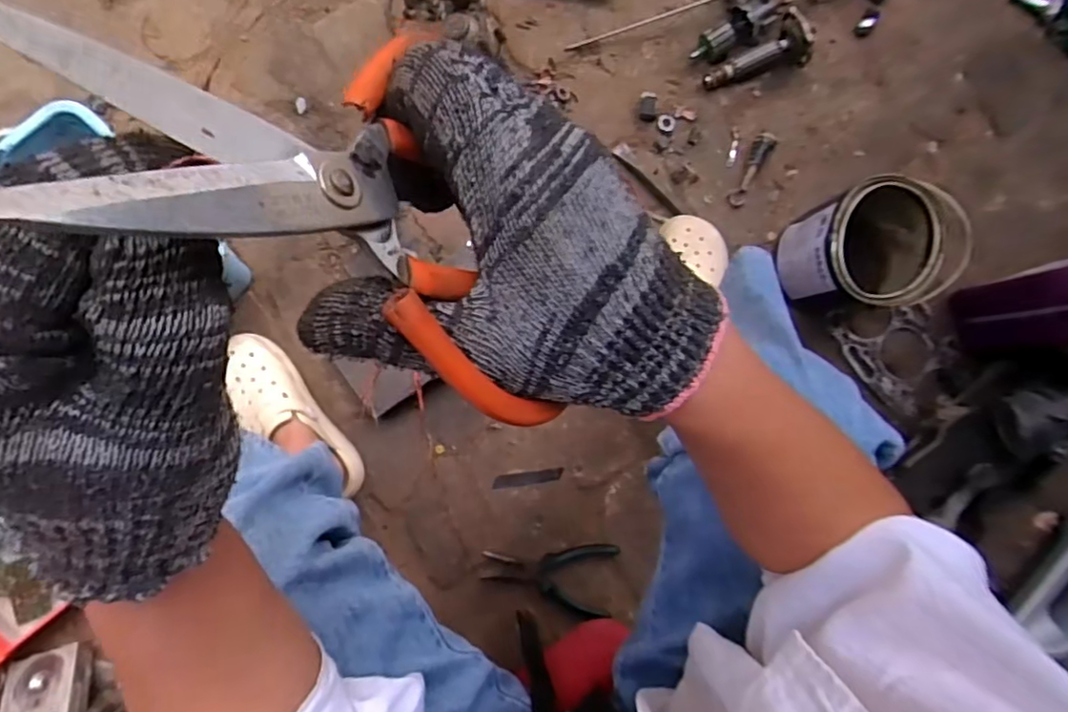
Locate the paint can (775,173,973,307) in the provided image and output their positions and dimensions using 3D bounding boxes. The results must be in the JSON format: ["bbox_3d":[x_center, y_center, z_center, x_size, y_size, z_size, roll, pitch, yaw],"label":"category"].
[{"bbox_3d":[0.404,-0.130,0.769,0.145,0.160,0.144,0,87,-4],"label":"paint can"}]

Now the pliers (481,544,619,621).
[{"bbox_3d":[0.028,0.311,0.835,0.176,0.022,0.094,-4,87,-4],"label":"pliers"}]

